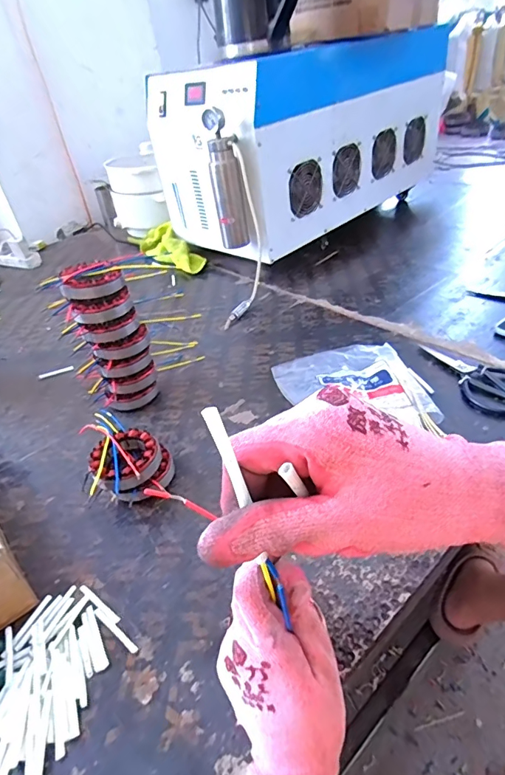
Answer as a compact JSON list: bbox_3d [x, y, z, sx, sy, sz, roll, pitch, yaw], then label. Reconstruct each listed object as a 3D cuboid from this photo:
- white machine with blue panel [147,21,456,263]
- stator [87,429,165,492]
[{"bbox_3d":[0.162,-0.666,1.171,0.826,0.357,0.371,-33,46,-28],"label":"white machine with blue panel"},{"bbox_3d":[-0.159,0.089,0.556,0.085,0.028,0.088,-4,40,3],"label":"stator"}]

